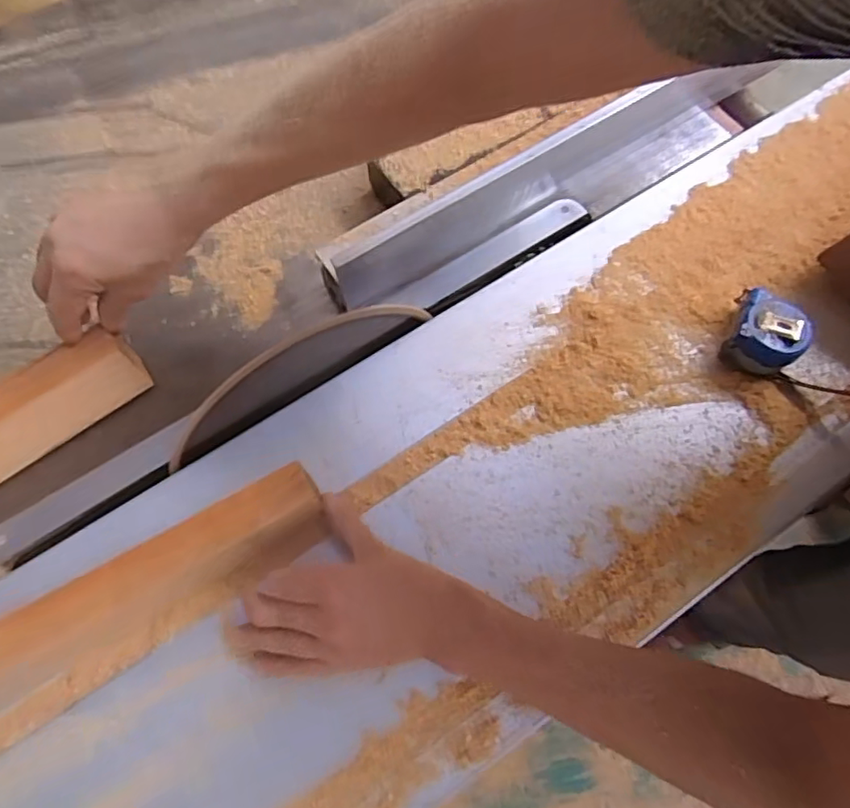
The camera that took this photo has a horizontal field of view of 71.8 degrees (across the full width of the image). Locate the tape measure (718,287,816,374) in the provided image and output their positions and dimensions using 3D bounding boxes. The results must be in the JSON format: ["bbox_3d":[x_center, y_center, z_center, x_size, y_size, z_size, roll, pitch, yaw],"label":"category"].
[{"bbox_3d":[0.304,-0.061,0.525,0.063,0.043,0.065,25,71,11],"label":"tape measure"}]

